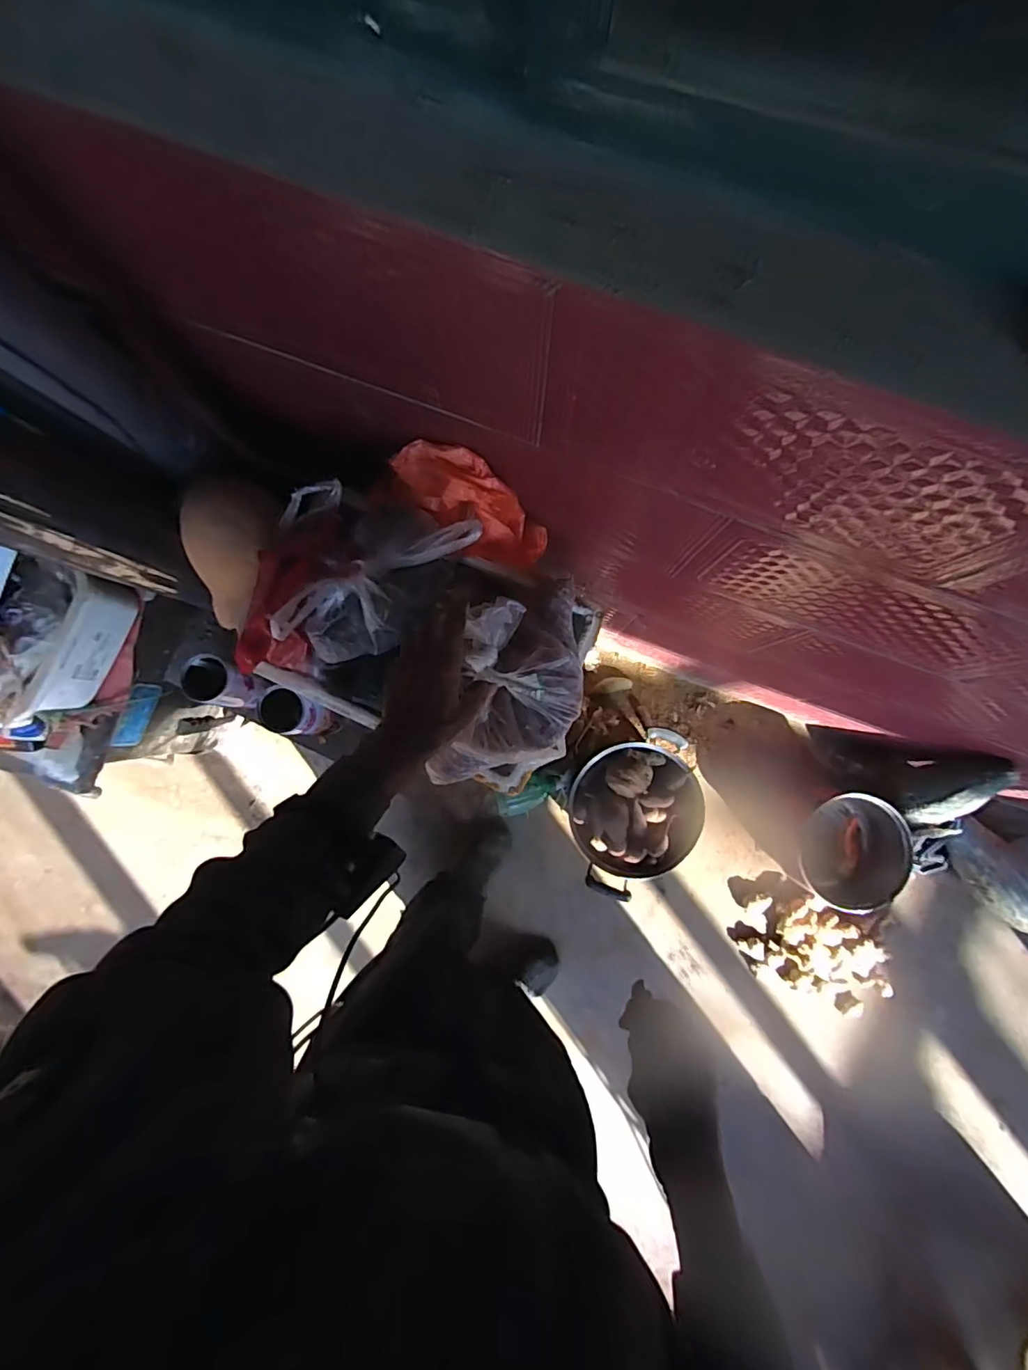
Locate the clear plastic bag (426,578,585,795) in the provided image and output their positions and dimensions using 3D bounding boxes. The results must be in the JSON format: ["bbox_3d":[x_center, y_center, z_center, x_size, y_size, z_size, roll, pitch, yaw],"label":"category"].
[{"bbox_3d":[0.000,0.002,0.615,0.154,0.106,0.249,15,84,1],"label":"clear plastic bag"}]

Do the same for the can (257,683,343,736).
[{"bbox_3d":[-0.298,0.039,0.753,0.069,0.122,0.063,0,84,-1],"label":"can"}]

